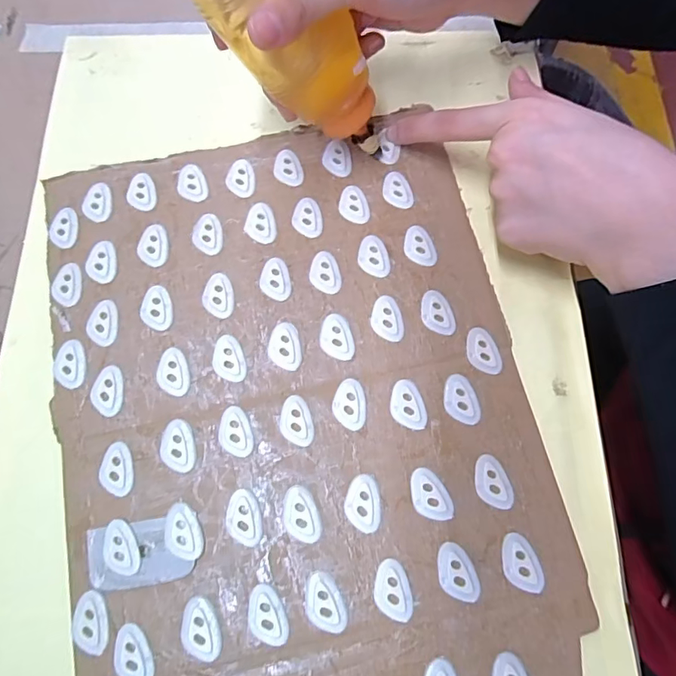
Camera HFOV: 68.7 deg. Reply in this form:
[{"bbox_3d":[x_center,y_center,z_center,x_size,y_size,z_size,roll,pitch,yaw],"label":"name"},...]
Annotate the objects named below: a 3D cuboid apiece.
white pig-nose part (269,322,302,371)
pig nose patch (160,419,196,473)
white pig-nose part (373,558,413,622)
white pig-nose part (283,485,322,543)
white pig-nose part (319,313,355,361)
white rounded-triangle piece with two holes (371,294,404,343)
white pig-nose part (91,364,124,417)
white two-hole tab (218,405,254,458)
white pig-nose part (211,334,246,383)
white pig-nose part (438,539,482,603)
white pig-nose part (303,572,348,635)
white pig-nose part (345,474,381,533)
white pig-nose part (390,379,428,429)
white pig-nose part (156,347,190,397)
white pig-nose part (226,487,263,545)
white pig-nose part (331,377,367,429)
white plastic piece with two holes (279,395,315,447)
[{"bbox_3d":[-0.029,0.004,0.262,0.017,0.004,0.026,-10,73,-2],"label":"white pig-nose part"},{"bbox_3d":[-0.081,0.054,0.247,0.017,0.004,0.026,-10,73,-2],"label":"pig nose patch"},{"bbox_3d":[0.026,0.115,0.227,0.017,0.004,0.025,3,73,2],"label":"white pig-nose part"},{"bbox_3d":[-0.017,0.084,0.237,0.017,0.004,0.026,-6,73,-1],"label":"white pig-nose part"},{"bbox_3d":[-0.001,-0.001,0.264,0.018,0.004,0.025,-8,73,-2],"label":"white pig-nose part"},{"bbox_3d":[0.026,-0.011,0.268,0.017,0.004,0.025,-6,73,-1],"label":"white rounded-triangle piece with two holes"},{"bbox_3d":[-0.120,0.027,0.256,0.016,0.004,0.026,3,73,2],"label":"white pig-nose part"},{"bbox_3d":[-0.052,0.047,0.249,0.016,0.004,0.026,-14,73,-4],"label":"white two-hole tab"},{"bbox_3d":[-0.058,0.011,0.261,0.017,0.004,0.025,-11,73,-3],"label":"white pig-nose part"},{"bbox_3d":[0.056,0.108,0.229,0.018,0.004,0.025,-4,73,0],"label":"white pig-nose part"},{"bbox_3d":[-0.007,0.121,0.225,0.017,0.004,0.026,-28,75,-7],"label":"white pig-nose part"},{"bbox_3d":[0.012,0.080,0.238,0.017,0.004,0.026,-4,73,-1],"label":"white pig-nose part"},{"bbox_3d":[0.036,0.034,0.254,0.017,0.004,0.025,-6,73,-1],"label":"white pig-nose part"},{"bbox_3d":[-0.087,0.018,0.258,0.017,0.004,0.026,-11,73,-3],"label":"white pig-nose part"},{"bbox_3d":[-0.045,0.086,0.236,0.017,0.004,0.025,-5,73,-1],"label":"white pig-nose part"},{"bbox_3d":[0.006,0.034,0.254,0.017,0.004,0.026,-7,73,-1],"label":"white pig-nose part"},{"bbox_3d":[-0.021,0.042,0.251,0.016,0.004,0.026,-8,73,-2],"label":"white plastic piece with two holes"}]

